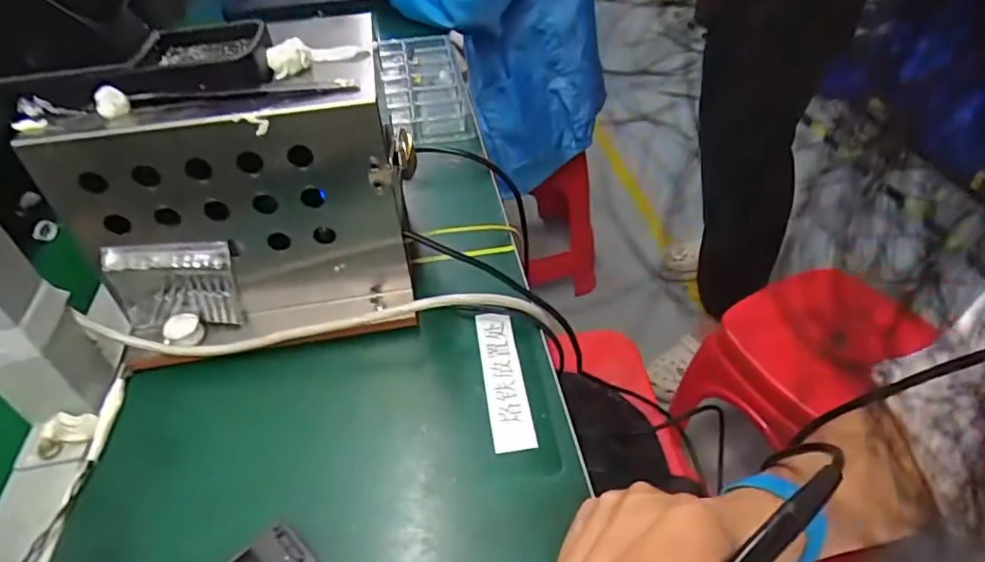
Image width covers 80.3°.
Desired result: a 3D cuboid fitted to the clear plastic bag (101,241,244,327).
[{"bbox_3d":[-0.213,0.003,0.392,0.080,0.067,0.012,-5,43,-1],"label":"clear plastic bag"}]

